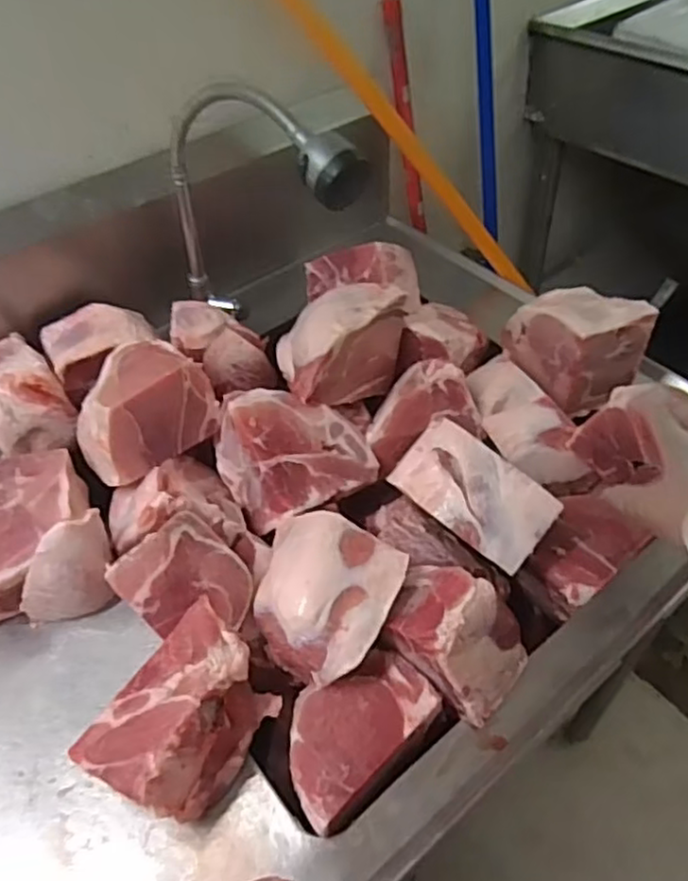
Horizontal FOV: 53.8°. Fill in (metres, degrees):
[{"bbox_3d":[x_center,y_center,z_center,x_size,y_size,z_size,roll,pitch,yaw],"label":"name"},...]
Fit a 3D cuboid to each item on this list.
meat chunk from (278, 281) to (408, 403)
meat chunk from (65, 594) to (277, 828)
[{"bbox_3d":[-0.008,-0.106,0.769,0.164,0.100,0.095,-36,54,-25],"label":"meat chunk"},{"bbox_3d":[-0.118,0.209,0.504,0.089,0.082,0.135,27,55,26],"label":"meat chunk"}]

